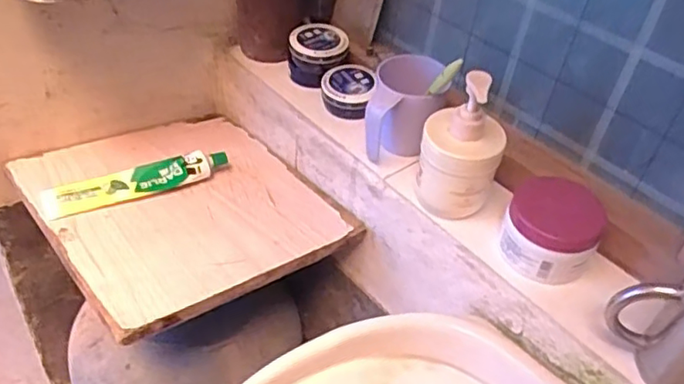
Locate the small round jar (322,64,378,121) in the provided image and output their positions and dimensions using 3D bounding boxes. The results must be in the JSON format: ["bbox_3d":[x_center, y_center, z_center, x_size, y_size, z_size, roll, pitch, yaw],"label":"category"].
[{"bbox_3d":[0.008,-0.121,0.728,0.062,0.043,0.059,4,40,-3],"label":"small round jar"}]

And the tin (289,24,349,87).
[{"bbox_3d":[-0.031,-0.175,0.767,0.074,0.059,0.075,3,40,-3],"label":"tin"}]

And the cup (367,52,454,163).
[{"bbox_3d":[0.068,-0.087,0.646,0.075,0.093,0.082,16,41,12],"label":"cup"}]

